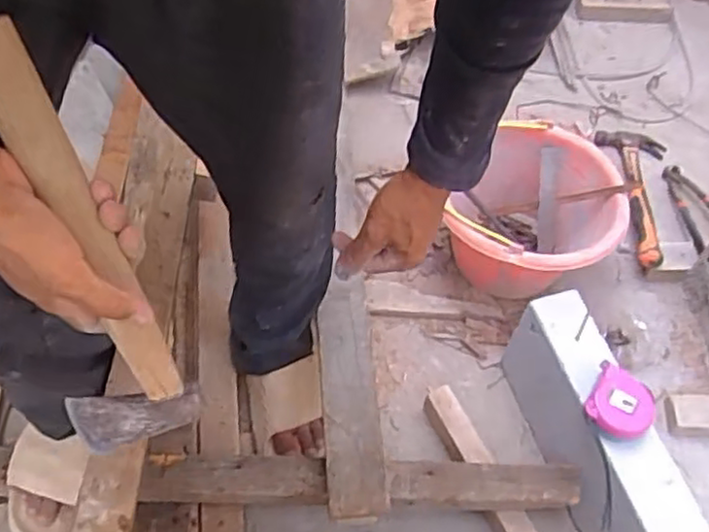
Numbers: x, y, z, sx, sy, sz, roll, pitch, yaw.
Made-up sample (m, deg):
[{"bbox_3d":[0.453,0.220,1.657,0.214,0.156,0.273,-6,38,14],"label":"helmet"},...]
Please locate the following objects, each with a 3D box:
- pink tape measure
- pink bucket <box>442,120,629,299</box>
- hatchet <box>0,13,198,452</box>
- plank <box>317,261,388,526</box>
[{"bbox_3d":[0.325,0.172,0.856,0.082,0.039,0.082,1,58,-1],"label":"pink tape measure"},{"bbox_3d":[0.297,-0.066,1.153,0.247,0.196,0.264,0,57,0],"label":"pink bucket"},{"bbox_3d":[-0.187,-0.002,0.467,0.088,0.312,0.022,-14,29,-8],"label":"hatchet"},{"bbox_3d":[-0.009,0.158,0.918,0.072,0.036,0.341,-3,58,-3],"label":"plank"}]

